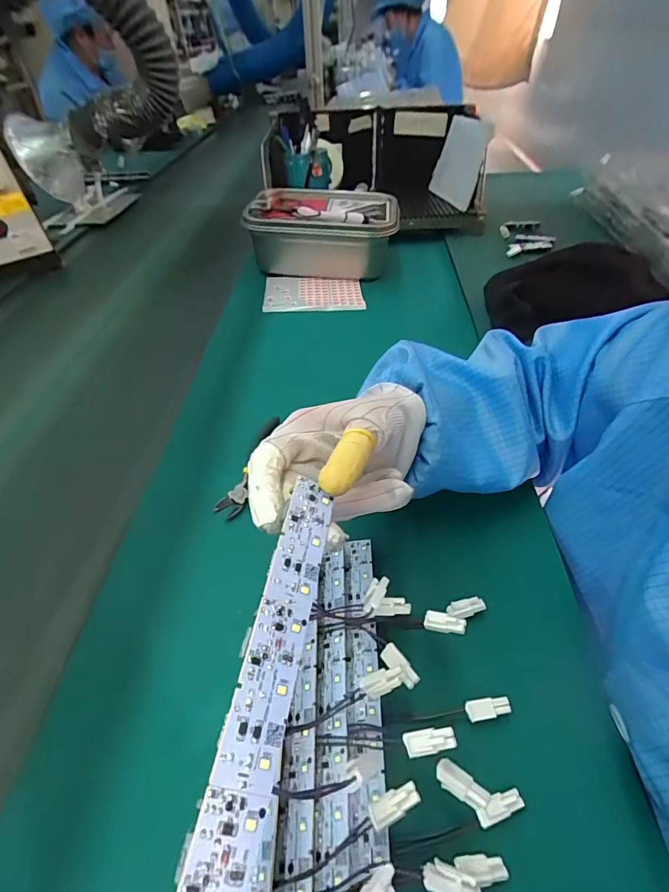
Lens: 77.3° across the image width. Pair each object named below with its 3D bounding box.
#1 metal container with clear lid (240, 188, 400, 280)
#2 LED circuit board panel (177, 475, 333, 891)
[{"bbox_3d":[-0.014,-0.355,0.703,0.236,0.099,0.170,6,46,10],"label":"metal container with clear lid"},{"bbox_3d":[-0.026,0.096,0.164,0.027,0.004,0.183,29,50,-19],"label":"LED circuit board panel"}]

